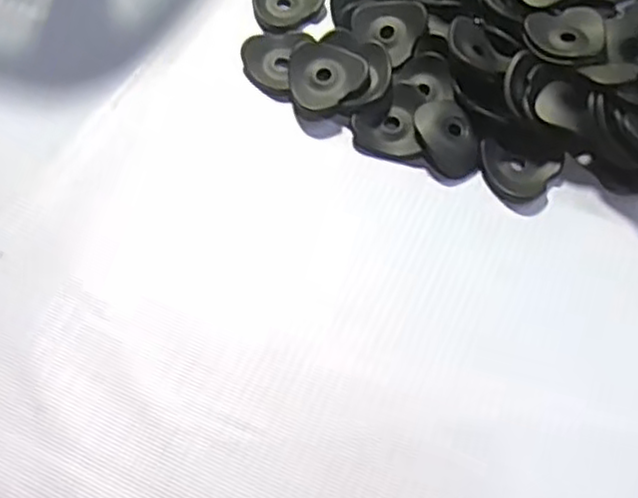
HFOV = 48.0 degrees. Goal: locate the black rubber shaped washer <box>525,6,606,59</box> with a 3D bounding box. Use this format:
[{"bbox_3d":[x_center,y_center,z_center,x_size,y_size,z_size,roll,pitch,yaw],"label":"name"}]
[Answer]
[{"bbox_3d":[0.111,-0.098,0.325,0.035,0.004,0.030,-5,59,-4],"label":"black rubber shaped washer"}]

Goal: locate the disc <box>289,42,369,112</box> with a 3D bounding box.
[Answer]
[{"bbox_3d":[0.003,-0.078,0.325,0.035,0.005,0.034,-1,69,3],"label":"disc"}]

